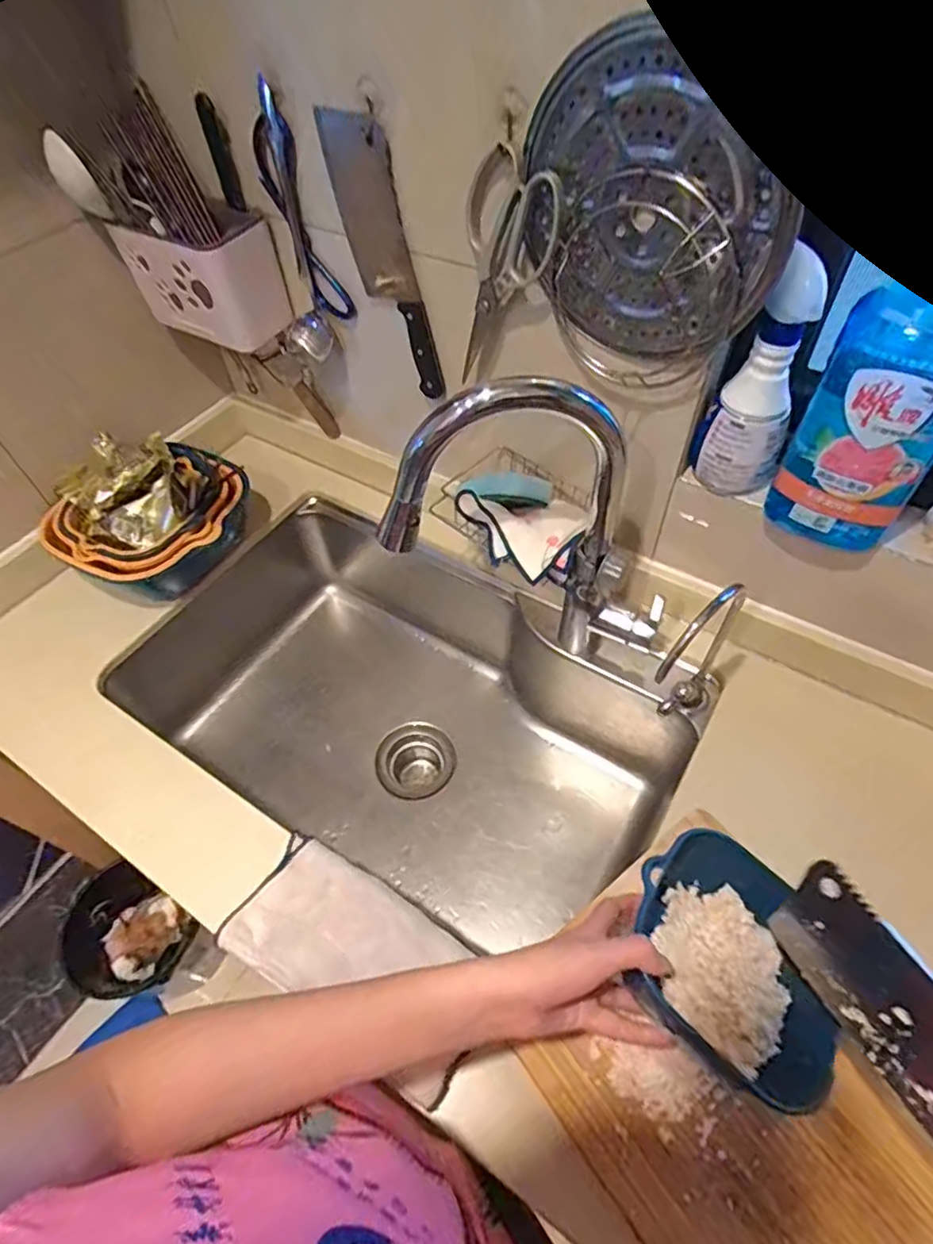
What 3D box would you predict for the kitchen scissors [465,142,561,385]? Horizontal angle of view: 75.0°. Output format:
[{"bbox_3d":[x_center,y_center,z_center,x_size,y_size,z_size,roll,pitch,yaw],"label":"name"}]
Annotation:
[{"bbox_3d":[0.031,-0.331,0.595,0.093,0.207,0.015,40,58,15],"label":"kitchen scissors"}]

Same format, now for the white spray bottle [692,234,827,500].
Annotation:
[{"bbox_3d":[0.269,-0.209,0.547,0.068,0.211,0.048,25,59,20],"label":"white spray bottle"}]

